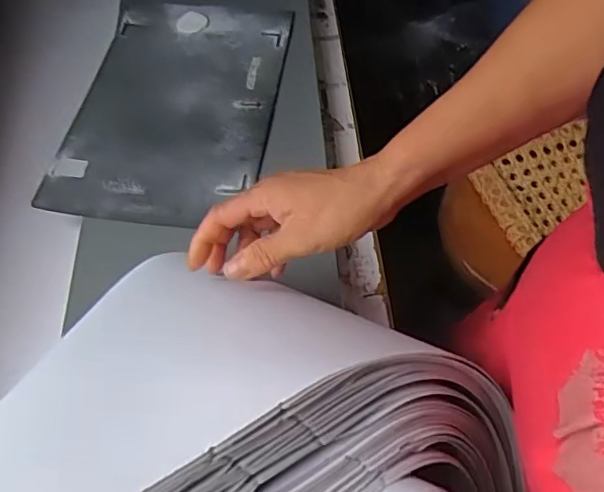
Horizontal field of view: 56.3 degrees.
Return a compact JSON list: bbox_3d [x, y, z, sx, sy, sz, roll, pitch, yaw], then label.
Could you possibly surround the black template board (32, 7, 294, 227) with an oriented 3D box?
[{"bbox_3d":[-0.148,-0.169,0.667,0.225,0.013,0.328,7,61,4],"label":"black template board"}]

